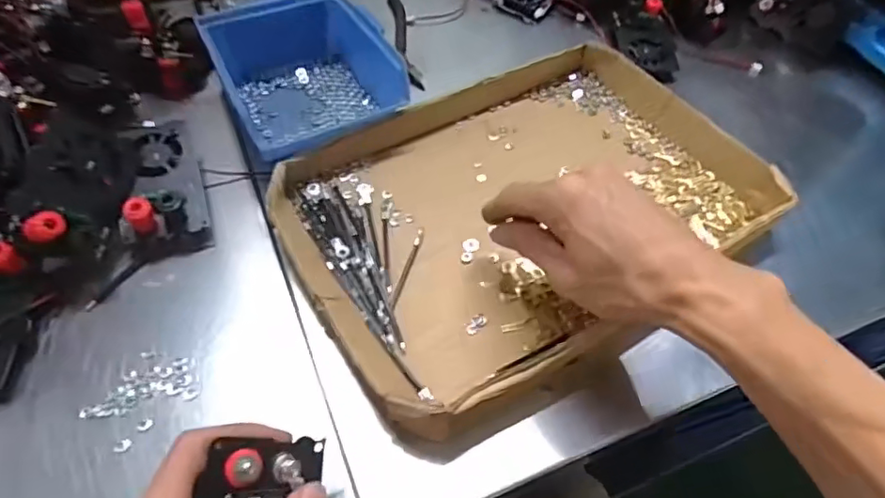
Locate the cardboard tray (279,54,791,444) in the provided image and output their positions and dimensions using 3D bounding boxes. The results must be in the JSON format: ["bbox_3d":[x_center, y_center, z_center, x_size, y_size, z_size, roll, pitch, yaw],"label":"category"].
[{"bbox_3d":[0.064,-0.036,0.413,0.338,0.034,0.239,-25,60,-21],"label":"cardboard tray"}]

